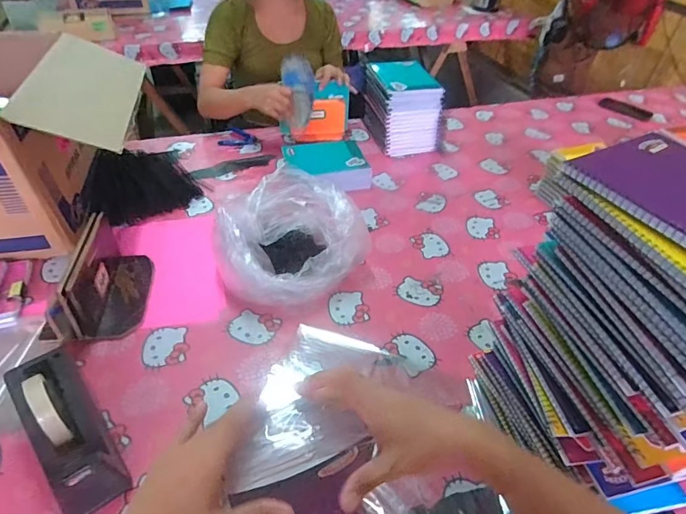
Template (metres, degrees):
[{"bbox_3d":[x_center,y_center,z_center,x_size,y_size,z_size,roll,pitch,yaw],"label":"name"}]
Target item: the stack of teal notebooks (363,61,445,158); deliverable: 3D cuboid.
[{"bbox_3d":[0.166,-0.425,1.221,0.166,0.193,0.221,-11,45,-15],"label":"stack of teal notebooks"}]

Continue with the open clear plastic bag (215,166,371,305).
[{"bbox_3d":[-0.114,-0.038,0.838,0.257,0.126,0.253,-25,50,-27],"label":"open clear plastic bag"}]

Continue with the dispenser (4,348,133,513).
[{"bbox_3d":[-0.353,0.217,0.554,0.076,0.121,0.210,-28,51,-29],"label":"dispenser"}]

